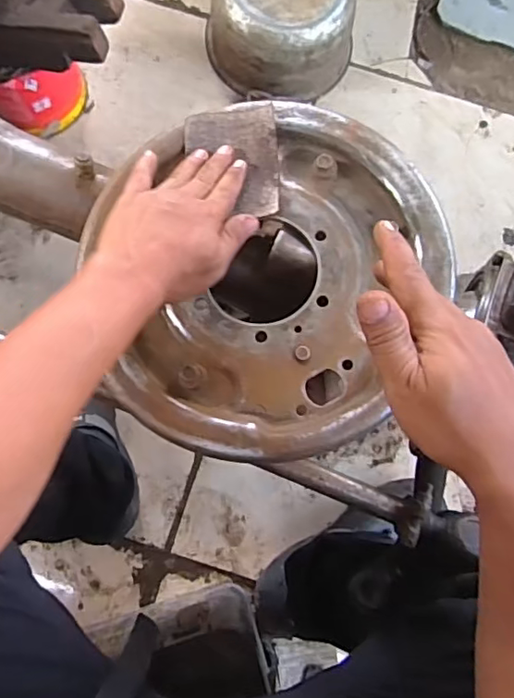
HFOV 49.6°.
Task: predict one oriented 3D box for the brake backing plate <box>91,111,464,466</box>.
[{"bbox_3d":[0.012,-0.063,0.452,0.275,0.062,0.283,0,84,-3],"label":"brake backing plate"}]

